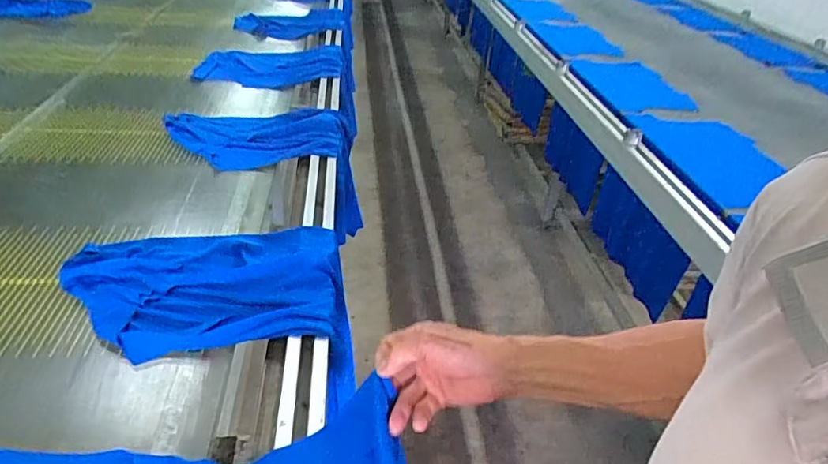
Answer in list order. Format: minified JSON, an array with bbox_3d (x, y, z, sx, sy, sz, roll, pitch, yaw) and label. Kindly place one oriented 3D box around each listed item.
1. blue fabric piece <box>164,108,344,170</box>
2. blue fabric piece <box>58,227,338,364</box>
[{"bbox_3d":[-0.346,-0.210,1.111,0.387,0.049,0.231,4,35,-2],"label":"blue fabric piece"},{"bbox_3d":[-0.297,0.072,0.736,0.368,0.035,0.227,0,36,-9],"label":"blue fabric piece"}]

